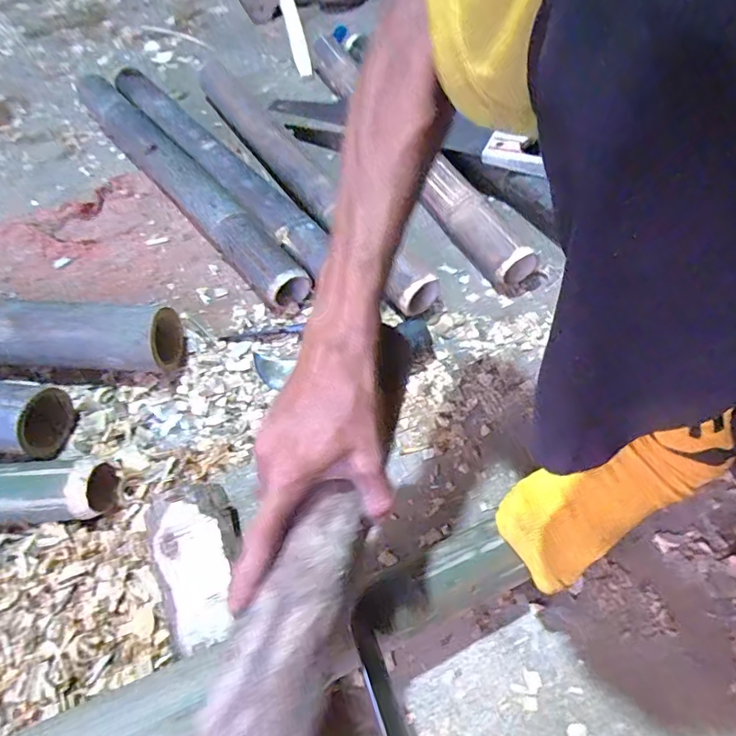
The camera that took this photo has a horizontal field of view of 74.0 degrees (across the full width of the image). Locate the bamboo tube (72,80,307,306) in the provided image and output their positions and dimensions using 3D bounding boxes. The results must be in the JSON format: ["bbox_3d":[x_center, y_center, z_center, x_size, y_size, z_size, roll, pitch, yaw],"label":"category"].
[{"bbox_3d":[-0.315,-0.317,0.760,0.063,0.060,0.691,-35,63,-19],"label":"bamboo tube"}]

